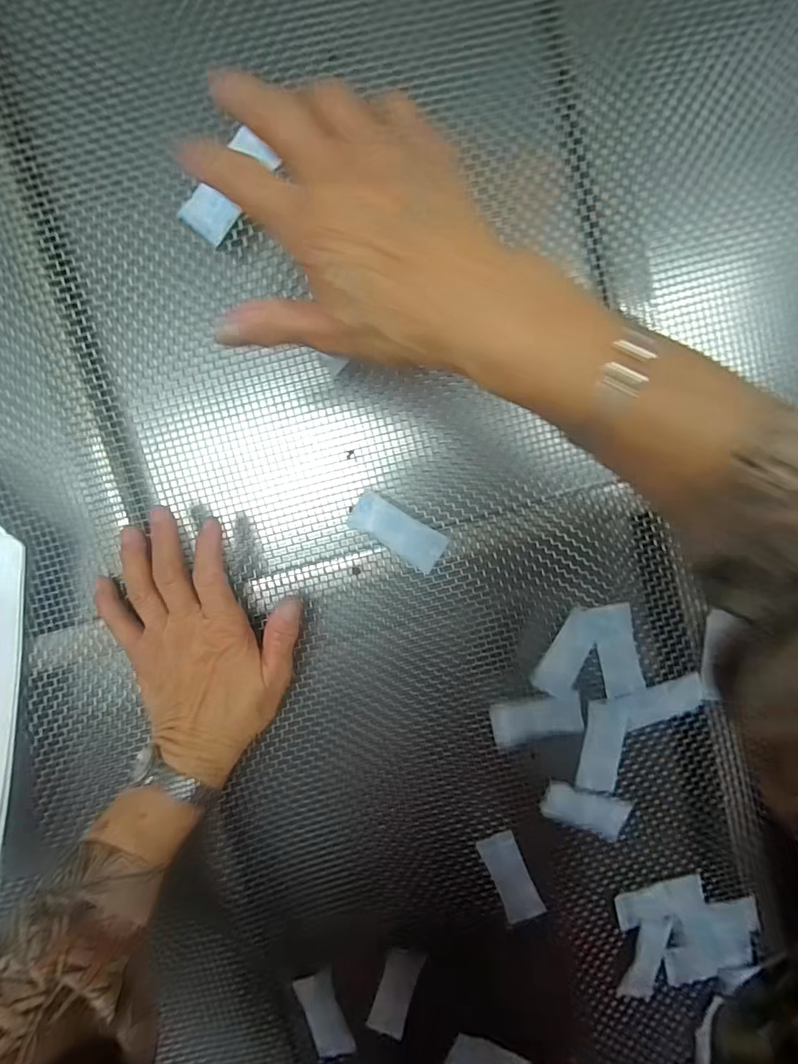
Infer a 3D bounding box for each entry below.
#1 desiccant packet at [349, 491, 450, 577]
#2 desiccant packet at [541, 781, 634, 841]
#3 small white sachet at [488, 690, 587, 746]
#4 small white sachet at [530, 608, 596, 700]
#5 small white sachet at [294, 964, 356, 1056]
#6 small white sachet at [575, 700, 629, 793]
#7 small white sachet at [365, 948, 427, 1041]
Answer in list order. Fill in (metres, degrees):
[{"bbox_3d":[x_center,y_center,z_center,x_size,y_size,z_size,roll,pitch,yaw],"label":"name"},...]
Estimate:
[{"bbox_3d":[0.000,0.001,0.336,0.068,0.011,0.029,30,93,-6],"label":"desiccant packet"},{"bbox_3d":[0.146,0.214,0.364,0.067,0.011,0.031,24,93,-6],"label":"desiccant packet"},{"bbox_3d":[0.104,0.141,0.358,0.067,0.004,0.032,-13,96,-3],"label":"small white sachet"},{"bbox_3d":[0.126,0.090,0.353,0.028,0.005,0.067,23,93,-5],"label":"small white sachet"},{"bbox_3d":[-0.057,0.371,0.366,0.027,0.004,0.063,-18,90,-7],"label":"small white sachet"},{"bbox_3d":[0.155,0.163,0.361,0.029,0.005,0.072,6,95,-4],"label":"small white sachet"},{"bbox_3d":[-0.002,0.358,0.371,0.029,0.004,0.063,16,88,2],"label":"small white sachet"}]

